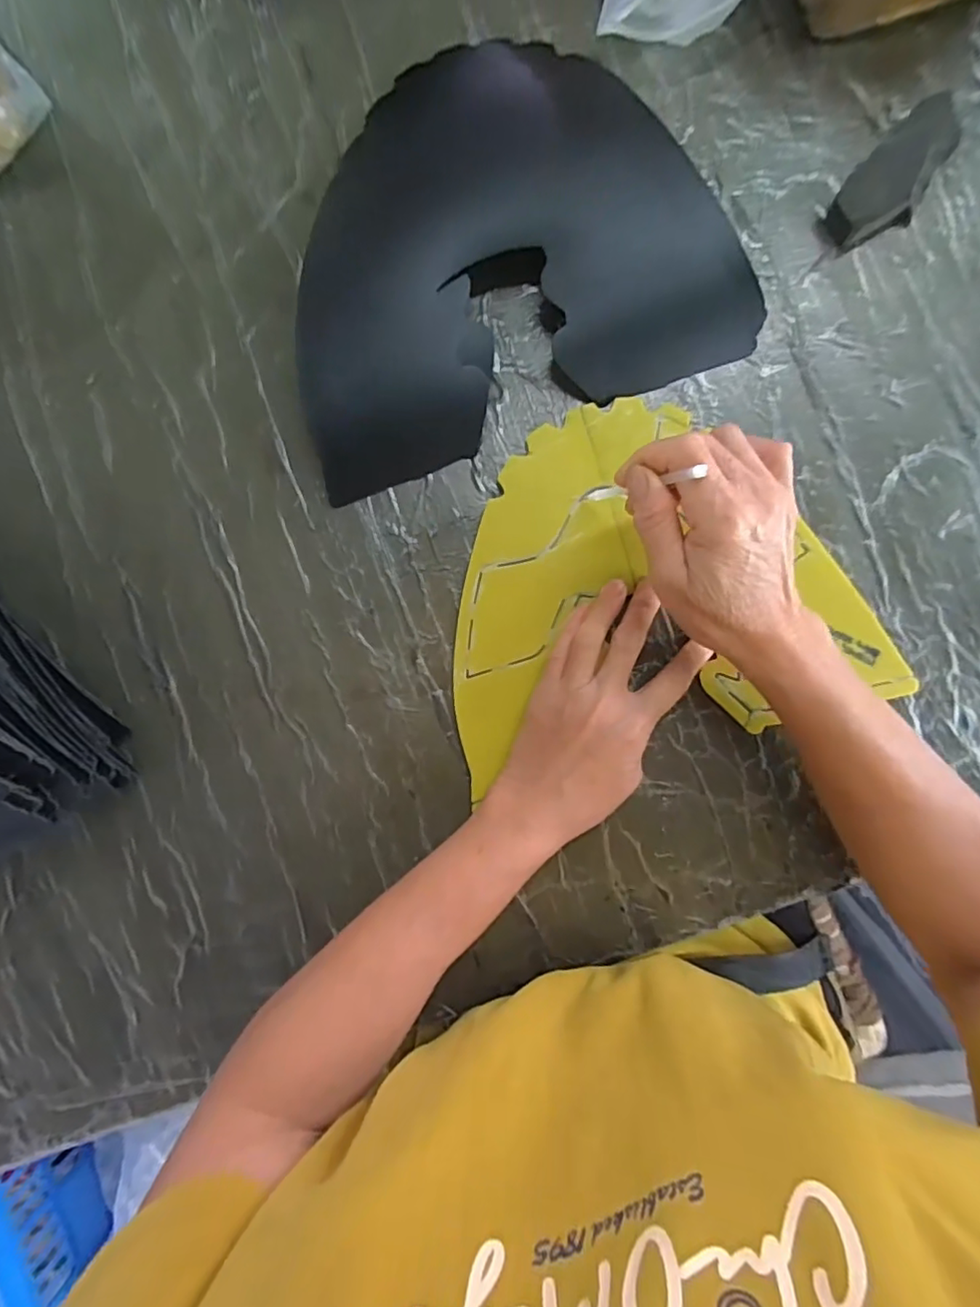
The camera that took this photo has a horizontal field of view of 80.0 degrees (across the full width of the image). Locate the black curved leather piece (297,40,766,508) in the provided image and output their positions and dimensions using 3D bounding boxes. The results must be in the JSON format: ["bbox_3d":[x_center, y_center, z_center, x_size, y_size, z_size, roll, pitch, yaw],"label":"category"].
[{"bbox_3d":[0.000,-0.246,0.349,0.274,0.029,0.221,-18,91,4],"label":"black curved leather piece"}]

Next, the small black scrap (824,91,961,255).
[{"bbox_3d":[0.234,-0.275,0.338,0.081,0.019,0.040,-44,89,4],"label":"small black scrap"}]

